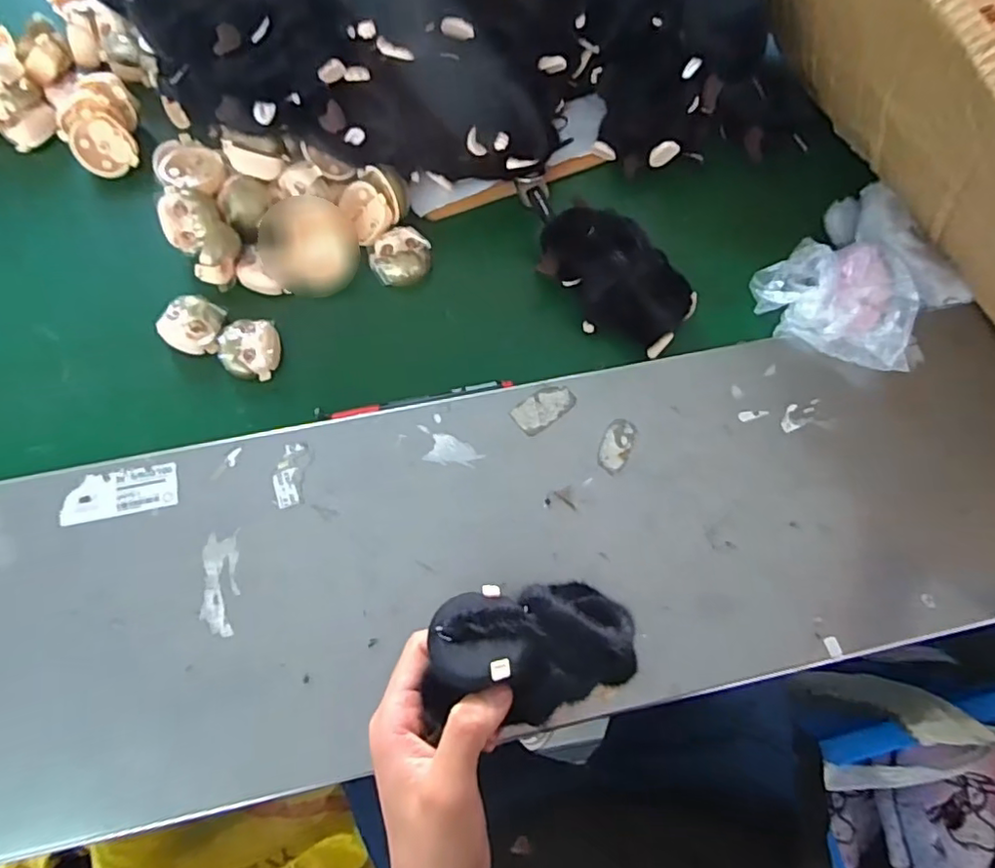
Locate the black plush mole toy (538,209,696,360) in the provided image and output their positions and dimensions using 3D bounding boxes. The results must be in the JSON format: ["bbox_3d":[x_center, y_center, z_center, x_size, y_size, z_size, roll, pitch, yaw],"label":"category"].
[{"bbox_3d":[0.095,-0.129,0.485,0.136,0.052,0.080,40,75,10],"label":"black plush mole toy"}]

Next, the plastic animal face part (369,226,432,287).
[{"bbox_3d":[-0.083,-0.151,0.510,0.051,0.029,0.040,-11,74,-7],"label":"plastic animal face part"}]

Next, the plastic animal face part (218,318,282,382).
[{"bbox_3d":[-0.199,-0.070,0.475,0.044,0.023,0.049,-1,73,-4],"label":"plastic animal face part"}]

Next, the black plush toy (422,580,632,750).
[{"bbox_3d":[0.022,0.116,0.324,0.123,0.058,0.066,-5,78,-20],"label":"black plush toy"}]

